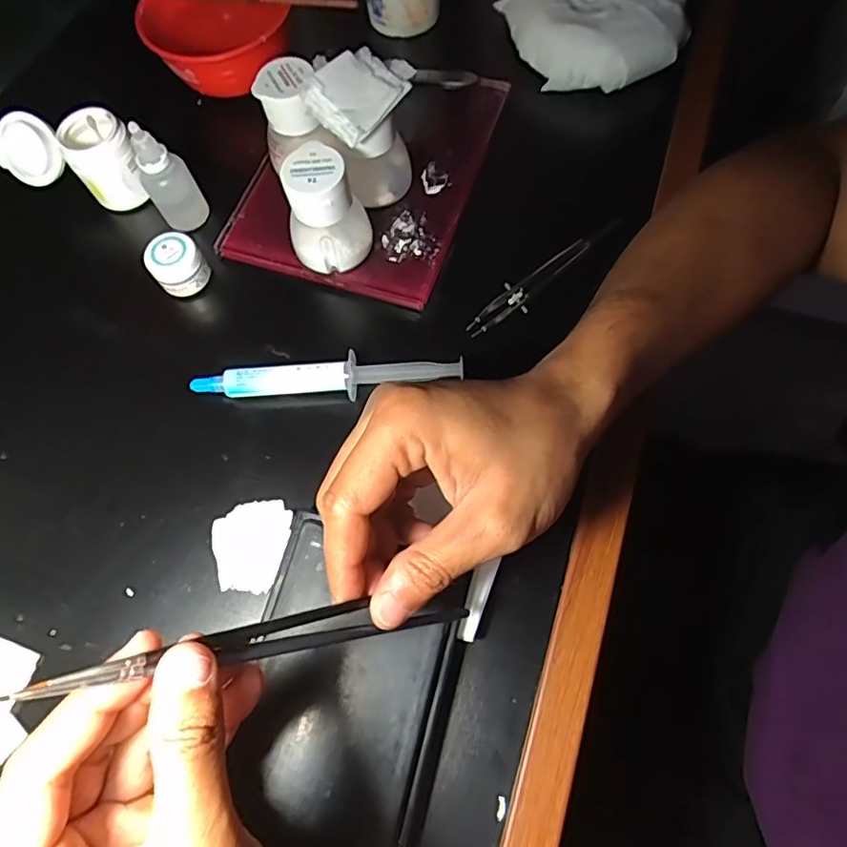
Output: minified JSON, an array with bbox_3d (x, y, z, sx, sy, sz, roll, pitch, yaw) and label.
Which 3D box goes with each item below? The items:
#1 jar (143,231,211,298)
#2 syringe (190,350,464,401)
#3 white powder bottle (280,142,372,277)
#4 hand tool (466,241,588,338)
[{"bbox_3d":[-0.159,-0.102,0.373,0.033,0.029,0.031,-1,68,2],"label":"jar"},{"bbox_3d":[-0.057,-0.026,0.342,0.158,0.019,0.022,-6,68,0],"label":"syringe"},{"bbox_3d":[-0.058,-0.128,0.345,0.048,0.063,0.046,-6,68,0],"label":"white powder bottle"},{"bbox_3d":[0.065,-0.084,0.357,0.096,0.011,0.016,-41,72,-13],"label":"hand tool"}]

